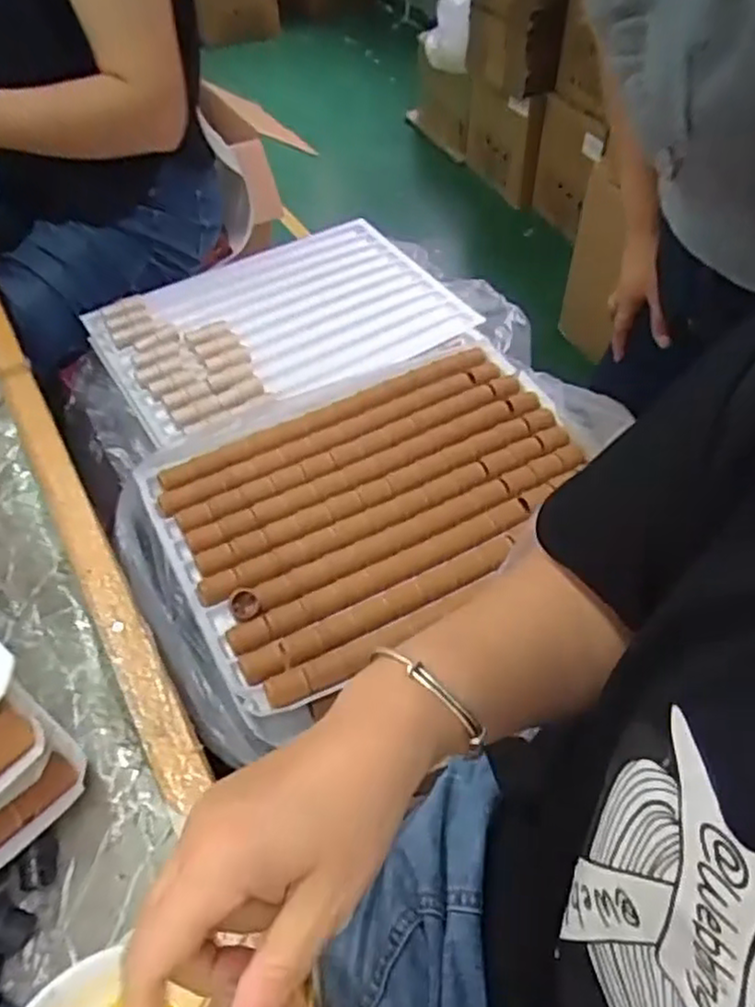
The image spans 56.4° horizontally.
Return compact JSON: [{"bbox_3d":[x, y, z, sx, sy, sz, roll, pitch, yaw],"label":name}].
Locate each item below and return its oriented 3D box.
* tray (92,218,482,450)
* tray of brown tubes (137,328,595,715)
[{"bbox_3d":[-0.130,-0.253,0.949,0.451,0.030,0.319,-26,56,-19],"label":"tray"},{"bbox_3d":[0.001,-0.021,0.740,0.449,0.048,0.323,-31,57,-22],"label":"tray of brown tubes"}]

